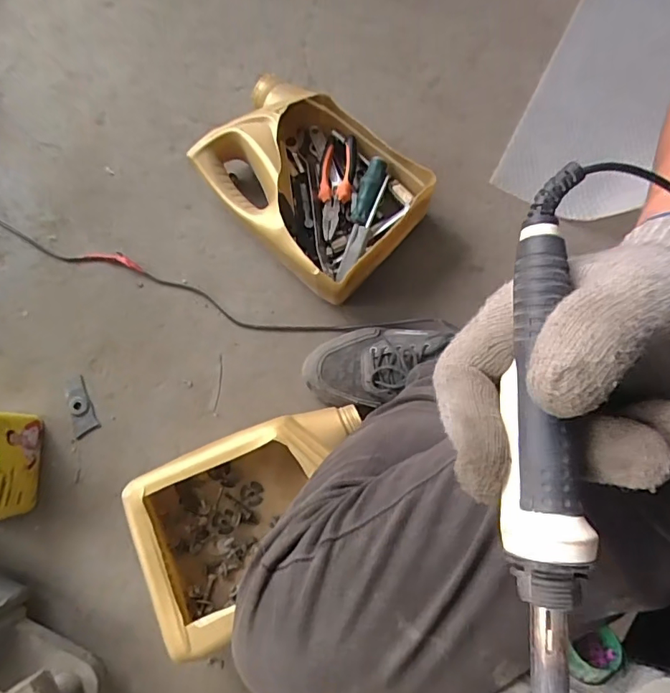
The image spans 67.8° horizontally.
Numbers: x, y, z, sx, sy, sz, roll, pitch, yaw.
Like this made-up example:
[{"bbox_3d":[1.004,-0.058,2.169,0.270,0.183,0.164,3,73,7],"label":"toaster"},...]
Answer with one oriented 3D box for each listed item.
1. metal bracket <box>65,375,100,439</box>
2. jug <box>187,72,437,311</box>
[{"bbox_3d":[-0.343,0.080,0.667,0.031,0.004,0.079,-25,79,-5],"label":"metal bracket"},{"bbox_3d":[-0.031,-0.222,0.688,0.285,0.096,0.211,43,82,8],"label":"jug"}]

